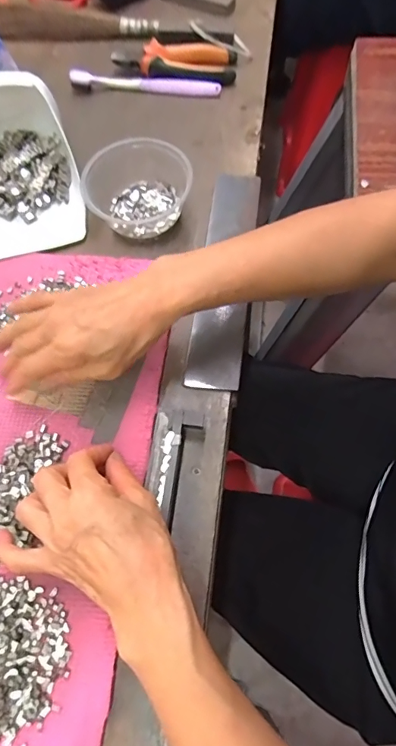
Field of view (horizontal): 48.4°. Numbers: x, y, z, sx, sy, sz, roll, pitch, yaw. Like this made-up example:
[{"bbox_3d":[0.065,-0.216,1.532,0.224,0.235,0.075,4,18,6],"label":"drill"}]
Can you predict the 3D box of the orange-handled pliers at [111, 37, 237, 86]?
[{"bbox_3d":[-0.028,-0.388,0.550,0.148,0.026,0.059,12,69,6],"label":"orange-handled pliers"}]

